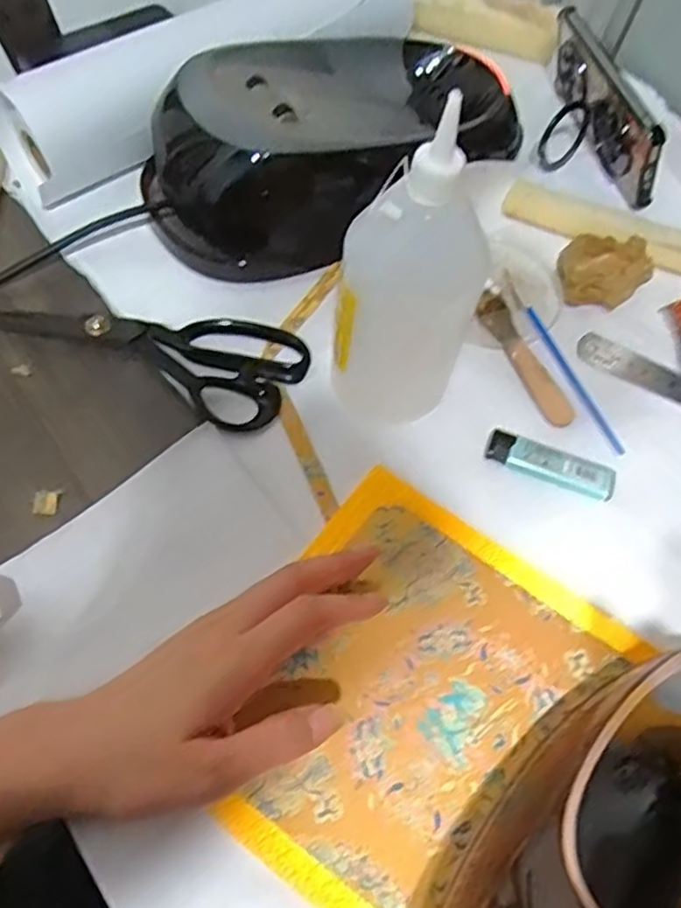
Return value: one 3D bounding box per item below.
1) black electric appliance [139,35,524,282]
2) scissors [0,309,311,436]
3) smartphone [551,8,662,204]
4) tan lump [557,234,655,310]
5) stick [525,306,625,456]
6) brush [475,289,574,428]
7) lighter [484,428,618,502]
[{"bbox_3d":[-0.003,-0.233,0.505,0.285,0.091,0.122,-31,67,-20],"label":"black electric appliance"},{"bbox_3d":[-0.138,-0.079,0.451,0.224,0.010,0.085,17,60,6],"label":"scissors"},{"bbox_3d":[0.208,-0.279,0.561,0.014,0.074,0.162,-16,63,-2],"label":"smartphone"},{"bbox_3d":[0.185,-0.129,0.496,0.059,0.039,0.050,26,62,11],"label":"tan lump"},{"bbox_3d":[0.156,-0.051,0.470,0.009,0.004,0.123,-16,63,-13],"label":"stick"},{"bbox_3d":[0.121,-0.065,0.468,0.025,0.008,0.107,-18,63,-14],"label":"brush"},{"bbox_3d":[0.130,0.006,0.433,0.078,0.007,0.025,22,61,8],"label":"lighter"}]

